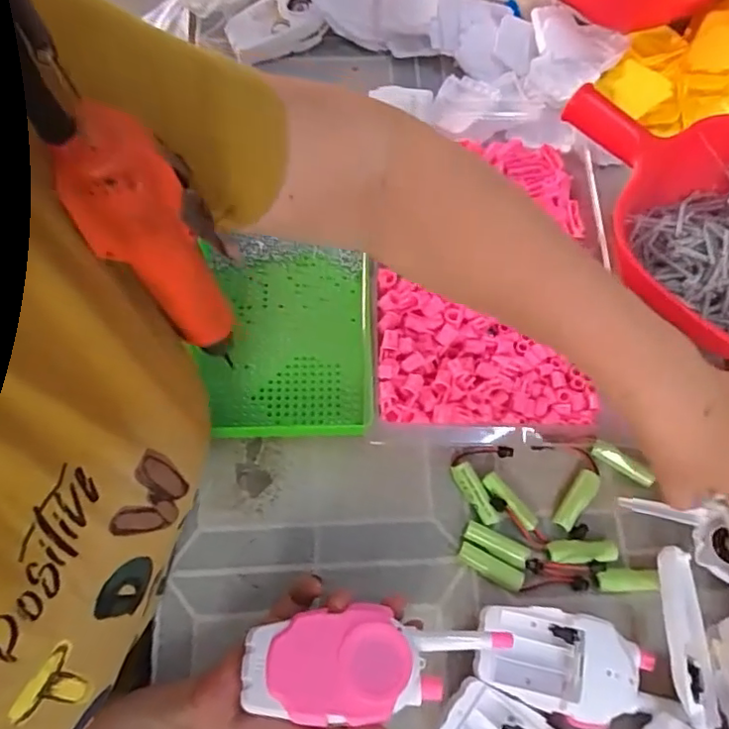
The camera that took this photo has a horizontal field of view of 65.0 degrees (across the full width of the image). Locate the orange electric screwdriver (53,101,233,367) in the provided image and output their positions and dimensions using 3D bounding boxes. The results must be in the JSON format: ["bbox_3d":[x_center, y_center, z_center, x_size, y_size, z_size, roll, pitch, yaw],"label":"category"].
[{"bbox_3d":[-0.095,-0.049,0.273,0.035,0.162,0.027,20,70,8],"label":"orange electric screwdriver"}]

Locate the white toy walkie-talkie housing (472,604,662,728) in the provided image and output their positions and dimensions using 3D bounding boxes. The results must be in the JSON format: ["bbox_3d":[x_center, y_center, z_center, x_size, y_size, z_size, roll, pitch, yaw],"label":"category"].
[{"bbox_3d":[0.138,0.206,0.394,0.121,0.027,0.065,14,70,6],"label":"white toy walkie-talkie housing"}]

